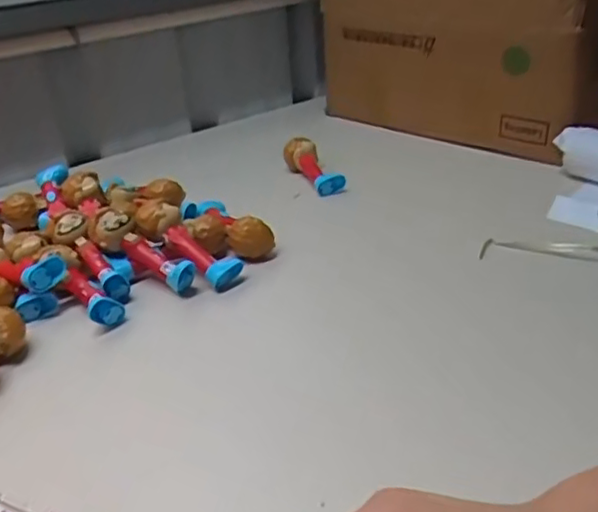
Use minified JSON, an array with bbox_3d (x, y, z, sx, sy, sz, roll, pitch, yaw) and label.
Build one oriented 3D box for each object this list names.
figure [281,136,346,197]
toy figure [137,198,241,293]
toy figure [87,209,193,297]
[{"bbox_3d":[0.018,-0.124,0.834,0.036,0.046,0.119,-16,32,-19],"label":"figure"},{"bbox_3d":[-0.116,-0.012,0.637,0.121,0.032,0.037,38,46,11],"label":"toy figure"},{"bbox_3d":[-0.158,-0.006,0.626,0.118,0.034,0.030,32,44,13],"label":"toy figure"}]

